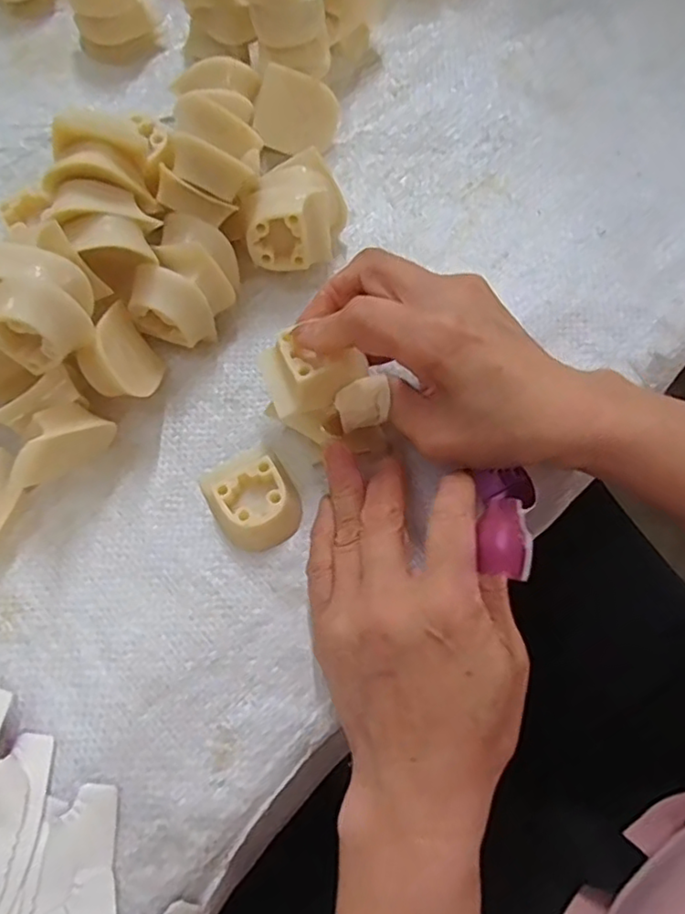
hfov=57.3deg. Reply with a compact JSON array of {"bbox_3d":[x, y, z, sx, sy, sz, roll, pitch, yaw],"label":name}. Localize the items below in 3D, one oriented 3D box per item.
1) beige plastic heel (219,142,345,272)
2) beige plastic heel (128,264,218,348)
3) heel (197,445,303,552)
[{"bbox_3d":[-0.026,-0.120,0.322,0.047,0.044,0.055,19,72,6],"label":"beige plastic heel"},{"bbox_3d":[-0.082,-0.069,0.304,0.034,0.045,0.021,21,72,7],"label":"beige plastic heel"},{"bbox_3d":[-0.041,0.018,0.288,0.039,0.020,0.050,-31,74,-10],"label":"heel"}]

